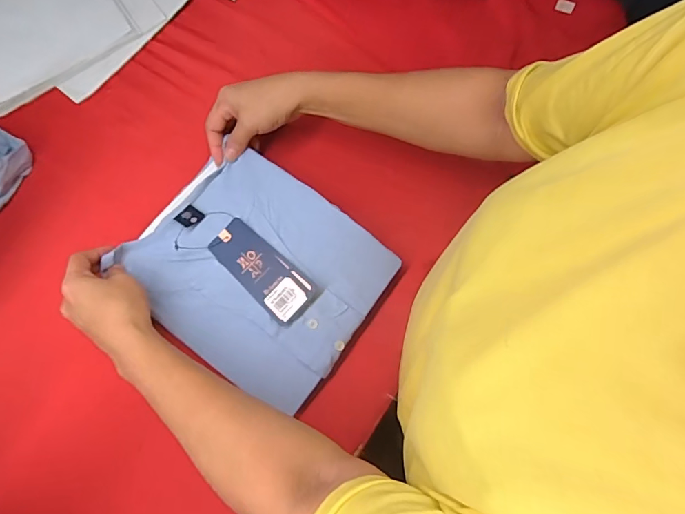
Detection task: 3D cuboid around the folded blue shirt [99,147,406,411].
[{"bbox_3d":[-0.093,0.009,0.453,0.247,0.030,0.203,36,78,11],"label":"folded blue shirt"}]

